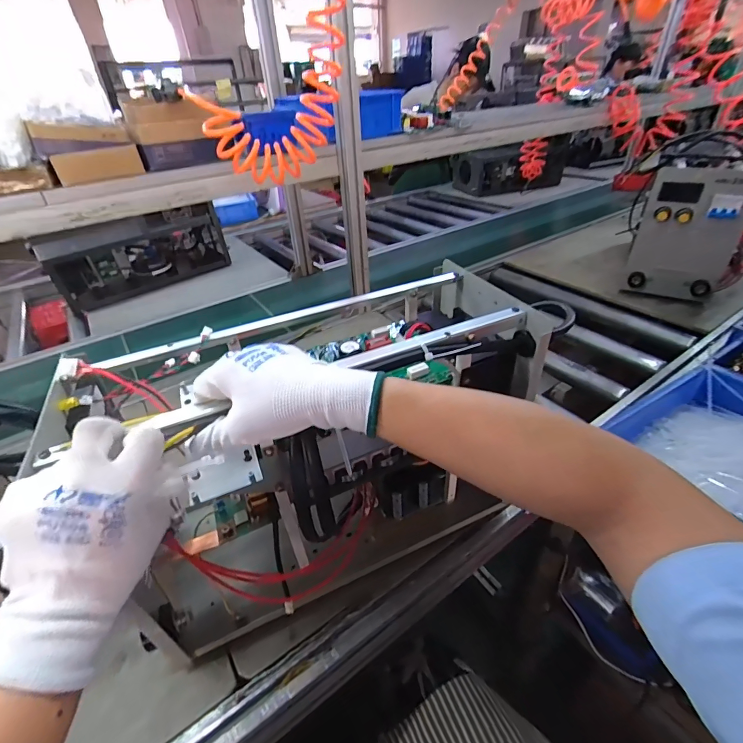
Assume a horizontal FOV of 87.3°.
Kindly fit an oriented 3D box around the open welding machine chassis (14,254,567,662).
[{"bbox_3d":[-0.042,0.094,0.472,0.445,0.305,0.192,-19,40,-20],"label":"open welding machine chassis"}]

